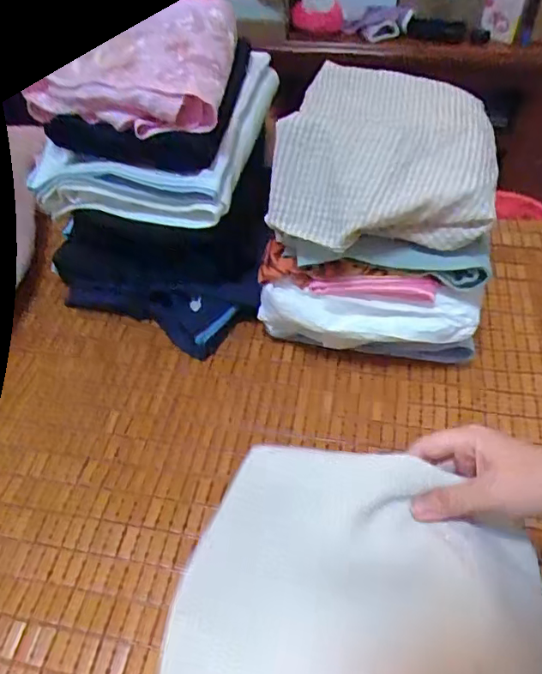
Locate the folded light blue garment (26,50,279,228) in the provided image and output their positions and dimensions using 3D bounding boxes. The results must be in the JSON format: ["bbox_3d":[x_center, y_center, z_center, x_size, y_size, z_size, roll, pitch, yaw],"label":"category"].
[{"bbox_3d":[-0.133,-0.250,0.667,0.224,0.067,0.272,9,50,10],"label":"folded light blue garment"}]

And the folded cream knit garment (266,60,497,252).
[{"bbox_3d":[0.128,-0.209,0.591,0.215,0.074,0.290,11,50,12],"label":"folded cream knit garment"}]

